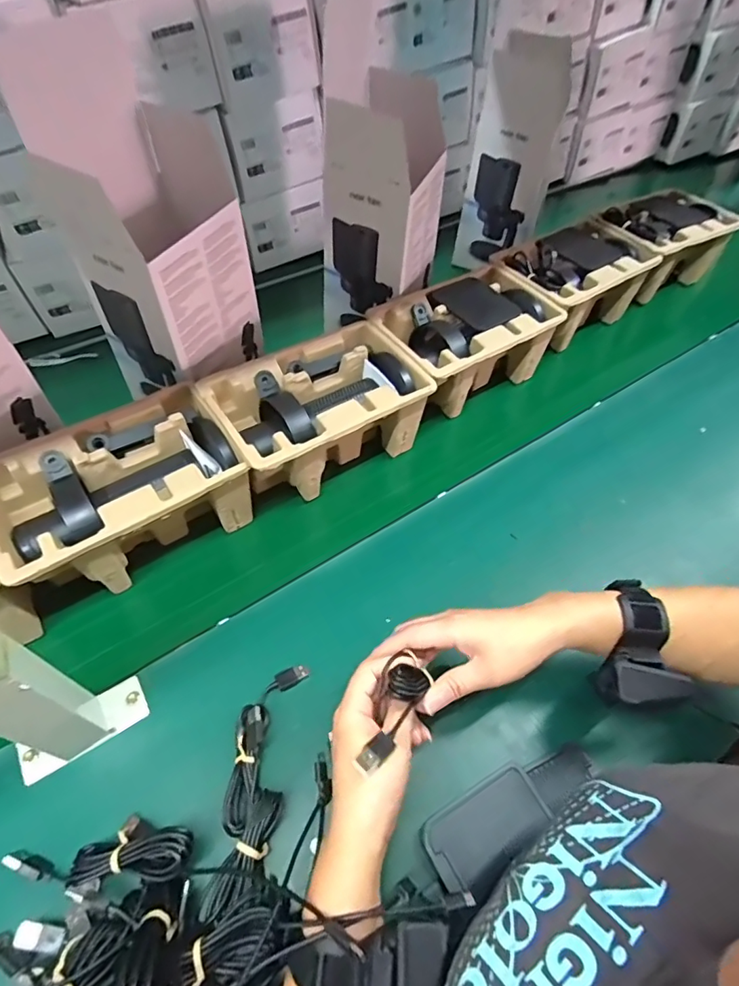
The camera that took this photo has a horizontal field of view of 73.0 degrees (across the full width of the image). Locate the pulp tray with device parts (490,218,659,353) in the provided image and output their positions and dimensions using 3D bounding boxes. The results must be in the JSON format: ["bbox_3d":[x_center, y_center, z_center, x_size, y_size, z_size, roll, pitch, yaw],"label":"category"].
[{"bbox_3d":[0.304,-0.316,0.771,0.231,0.105,0.156,-31,59,-22],"label":"pulp tray with device parts"}]

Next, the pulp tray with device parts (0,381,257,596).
[{"bbox_3d":[-0.244,0.002,0.505,0.215,0.104,0.148,-29,58,-21],"label":"pulp tray with device parts"}]

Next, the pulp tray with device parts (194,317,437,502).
[{"bbox_3d":[-0.057,-0.091,0.583,0.221,0.101,0.147,-28,58,-21],"label":"pulp tray with device parts"}]

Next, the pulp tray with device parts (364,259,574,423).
[{"bbox_3d":[0.123,-0.200,0.674,0.227,0.100,0.148,-27,58,-20],"label":"pulp tray with device parts"}]

